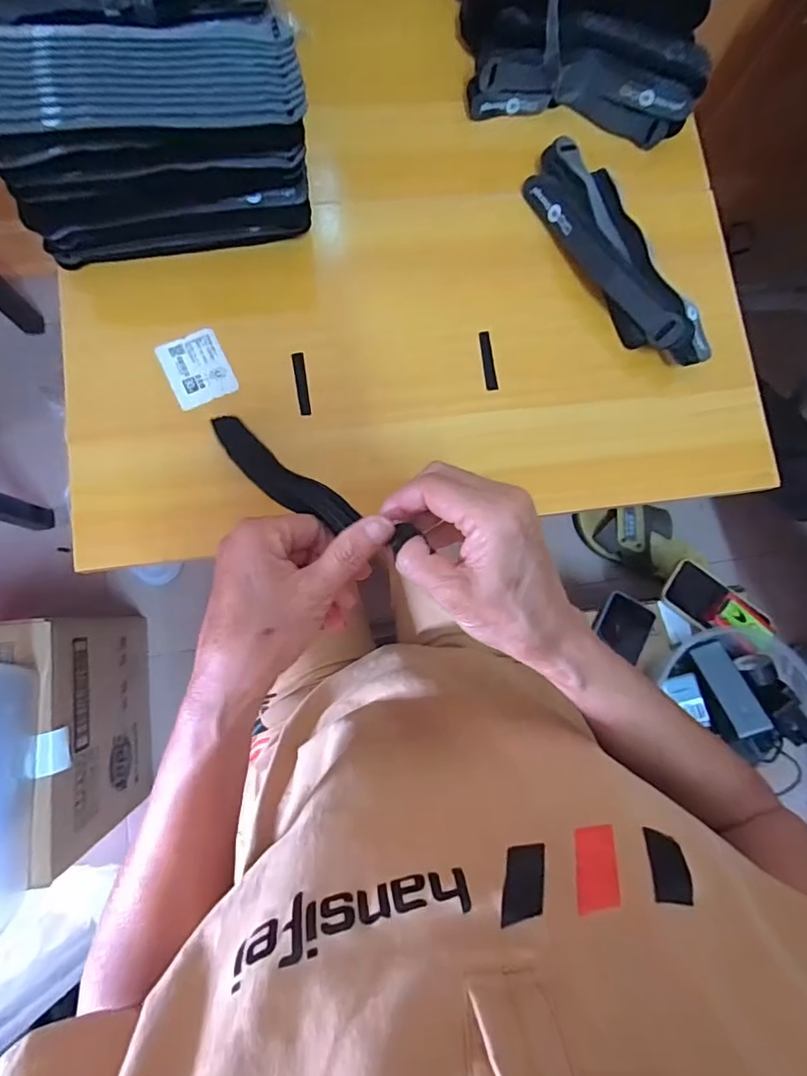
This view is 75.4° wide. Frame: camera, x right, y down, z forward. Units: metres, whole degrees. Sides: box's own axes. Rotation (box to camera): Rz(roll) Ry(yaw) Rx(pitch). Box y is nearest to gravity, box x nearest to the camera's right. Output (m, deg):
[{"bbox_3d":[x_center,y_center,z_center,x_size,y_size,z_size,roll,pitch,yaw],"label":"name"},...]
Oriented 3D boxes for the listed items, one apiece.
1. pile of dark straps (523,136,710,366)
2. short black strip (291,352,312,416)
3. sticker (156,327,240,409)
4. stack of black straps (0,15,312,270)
[{"bbox_3d":[0.187,-0.249,0.463,0.066,0.040,0.233,-27,86,-9],"label":"pile of dark straps"},{"bbox_3d":[-0.084,-0.128,0.434,0.010,0.005,0.055,-9,84,-8],"label":"short black strip"},{"bbox_3d":[-0.169,-0.138,0.428,0.049,0.004,0.060,-26,83,-12],"label":"sticker"},{"bbox_3d":[-0.174,-0.286,0.388,0.206,0.121,0.092,-11,84,-8],"label":"stack of black straps"}]

